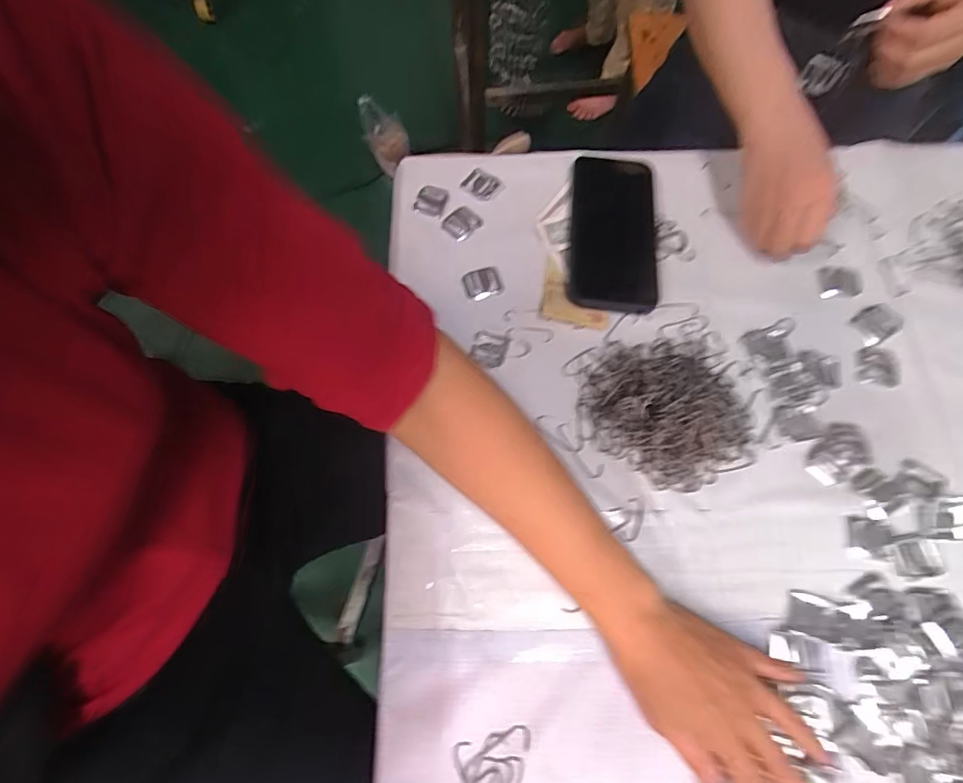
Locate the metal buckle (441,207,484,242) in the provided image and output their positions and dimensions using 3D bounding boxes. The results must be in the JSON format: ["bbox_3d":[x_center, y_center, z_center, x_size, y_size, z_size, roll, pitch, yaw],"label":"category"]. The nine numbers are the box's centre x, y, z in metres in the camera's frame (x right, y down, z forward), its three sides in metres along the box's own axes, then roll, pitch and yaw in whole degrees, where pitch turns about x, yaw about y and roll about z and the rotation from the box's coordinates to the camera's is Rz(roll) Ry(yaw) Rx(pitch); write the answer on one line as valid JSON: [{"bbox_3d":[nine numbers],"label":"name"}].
[{"bbox_3d":[-0.017,-0.159,0.474,0.027,0.009,0.034,38,72,13],"label":"metal buckle"}]

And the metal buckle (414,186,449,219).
[{"bbox_3d":[-0.048,-0.185,0.486,0.030,0.009,0.034,13,69,4],"label":"metal buckle"}]

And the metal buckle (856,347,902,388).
[{"bbox_3d":[0.340,-0.020,0.429,0.033,0.004,0.036,14,69,5],"label":"metal buckle"}]

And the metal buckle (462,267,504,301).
[{"bbox_3d":[0.002,-0.099,0.456,0.034,0.005,0.030,-14,69,-6],"label":"metal buckle"}]

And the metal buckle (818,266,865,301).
[{"bbox_3d":[0.329,-0.098,0.460,0.036,0.005,0.033,6,68,2],"label":"metal buckle"}]

